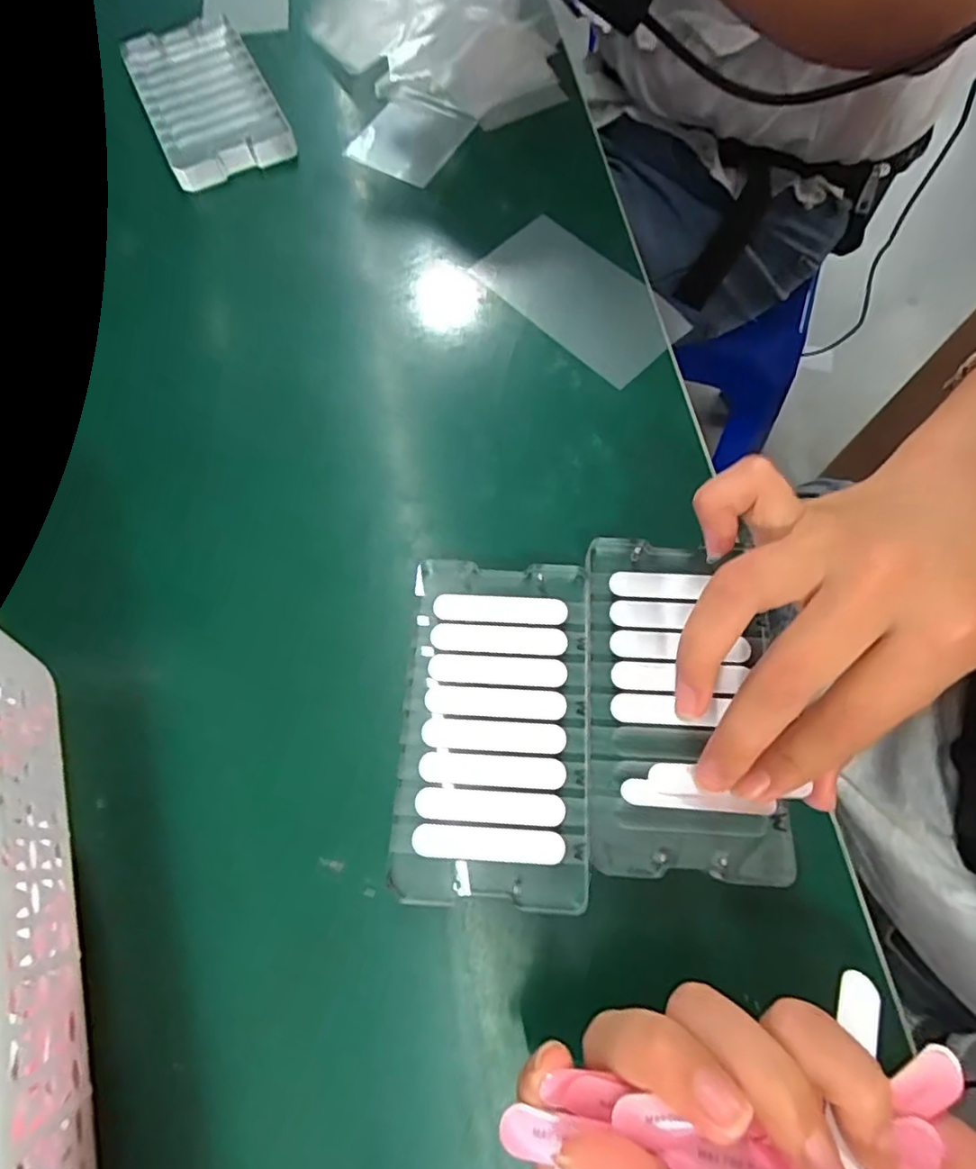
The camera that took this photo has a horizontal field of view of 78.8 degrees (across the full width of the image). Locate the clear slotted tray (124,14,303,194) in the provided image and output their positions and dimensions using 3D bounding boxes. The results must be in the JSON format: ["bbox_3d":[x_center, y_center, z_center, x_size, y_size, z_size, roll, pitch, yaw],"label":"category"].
[{"bbox_3d":[-0.163,-0.280,0.344,0.067,0.020,0.124,-25,72,-6],"label":"clear slotted tray"}]

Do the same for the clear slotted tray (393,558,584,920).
[{"bbox_3d":[0.002,0.050,0.222,0.067,0.010,0.122,1,71,3],"label":"clear slotted tray"}]

